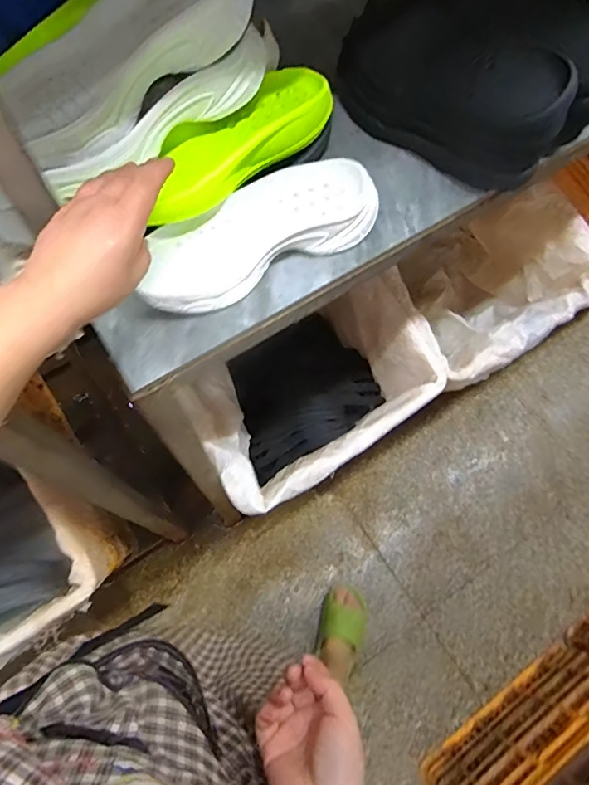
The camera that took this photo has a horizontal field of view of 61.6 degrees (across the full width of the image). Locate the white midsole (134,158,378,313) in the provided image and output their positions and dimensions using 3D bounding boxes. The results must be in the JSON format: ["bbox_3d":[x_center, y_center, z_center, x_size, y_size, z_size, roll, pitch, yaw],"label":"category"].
[{"bbox_3d":[-0.035,-0.155,0.494,0.255,0.051,0.092,-27,71,-11],"label":"white midsole"}]

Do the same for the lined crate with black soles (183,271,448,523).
[{"bbox_3d":[0.036,0.006,1.033,0.494,0.304,0.330,-33,72,-13],"label":"lined crate with black soles"}]

